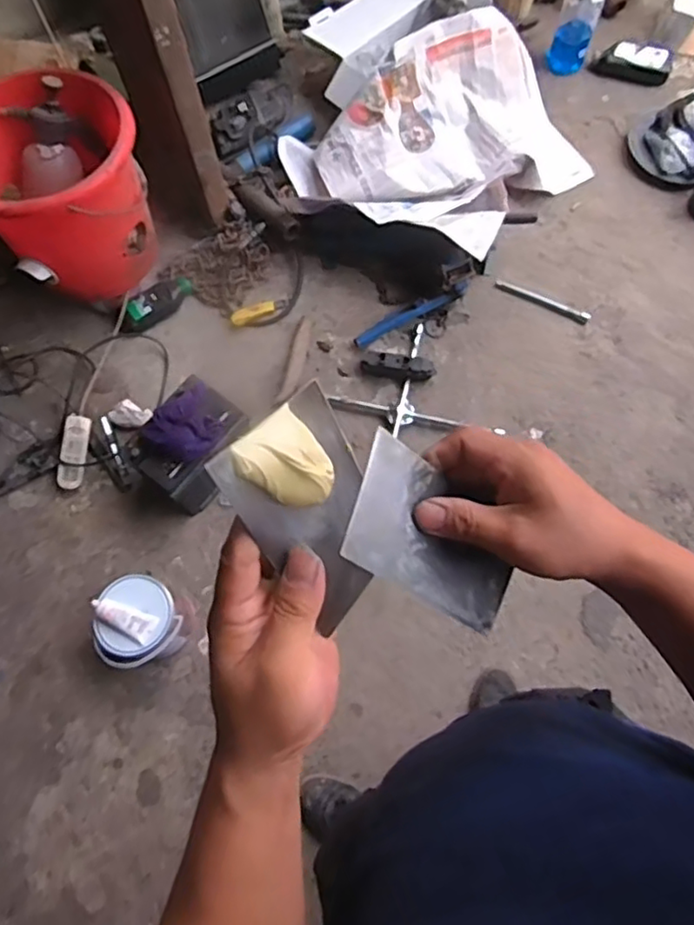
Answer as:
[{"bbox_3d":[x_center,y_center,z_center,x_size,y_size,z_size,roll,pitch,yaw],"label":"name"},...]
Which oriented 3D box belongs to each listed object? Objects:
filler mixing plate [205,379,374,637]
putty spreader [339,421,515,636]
[{"bbox_3d":[-0.011,0.025,0.321,0.016,0.128,0.072,13,52,39],"label":"filler mixing plate"},{"bbox_3d":[0.054,0.046,0.381,0.131,0.006,0.072,33,74,-28],"label":"putty spreader"}]

